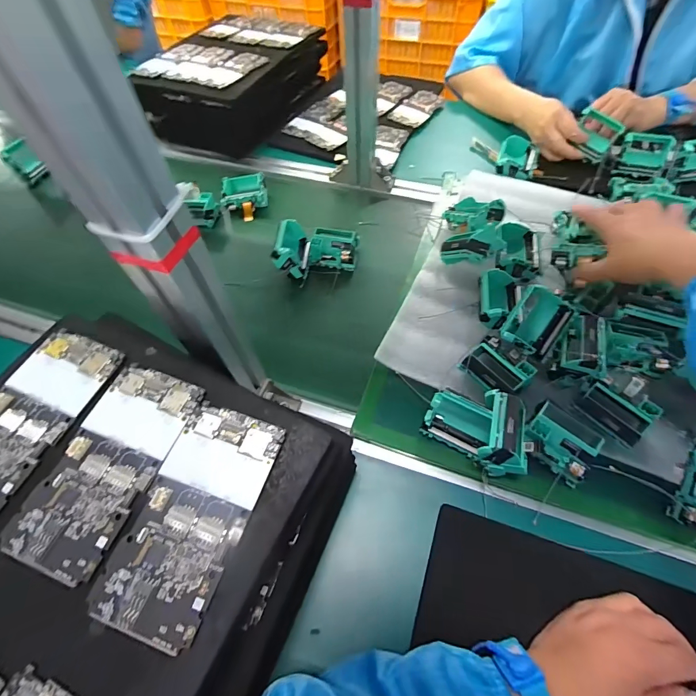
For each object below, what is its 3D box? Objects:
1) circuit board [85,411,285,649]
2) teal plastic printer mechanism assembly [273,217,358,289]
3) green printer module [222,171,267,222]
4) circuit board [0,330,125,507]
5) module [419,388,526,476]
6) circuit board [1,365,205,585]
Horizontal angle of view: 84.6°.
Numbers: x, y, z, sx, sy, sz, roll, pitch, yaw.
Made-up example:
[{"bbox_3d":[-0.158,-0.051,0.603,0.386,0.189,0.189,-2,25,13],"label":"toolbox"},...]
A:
[{"bbox_3d":[-0.095,0.100,0.235,0.065,0.008,0.127,16,62,12],"label":"circuit board"},{"bbox_3d":[-0.046,-0.145,0.570,0.113,0.061,0.080,3,59,5],"label":"teal plastic printer mechanism assembly"},{"bbox_3d":[-0.177,-0.262,0.661,0.077,0.045,0.081,-11,59,-4],"label":"green printer module"},{"bbox_3d":[-0.222,0.046,0.265,0.063,0.009,0.129,17,62,13],"label":"circuit board"},{"bbox_3d":[0.134,0.081,0.393,0.101,0.072,0.068,27,64,17],"label":"module"},{"bbox_3d":[-0.155,0.072,0.249,0.064,0.006,0.128,18,62,13],"label":"circuit board"}]

